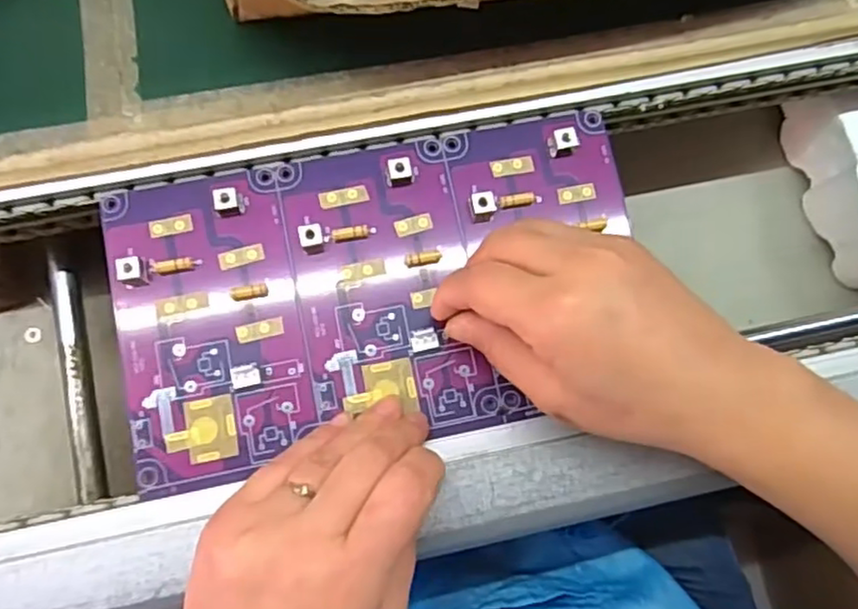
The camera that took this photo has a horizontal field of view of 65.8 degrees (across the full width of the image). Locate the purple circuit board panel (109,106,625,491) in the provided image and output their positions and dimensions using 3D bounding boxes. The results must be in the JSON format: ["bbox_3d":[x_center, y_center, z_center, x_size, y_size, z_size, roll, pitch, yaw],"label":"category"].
[{"bbox_3d":[-0.021,-0.008,0.318,0.246,0.012,0.143,-11,83,-6],"label":"purple circuit board panel"}]

